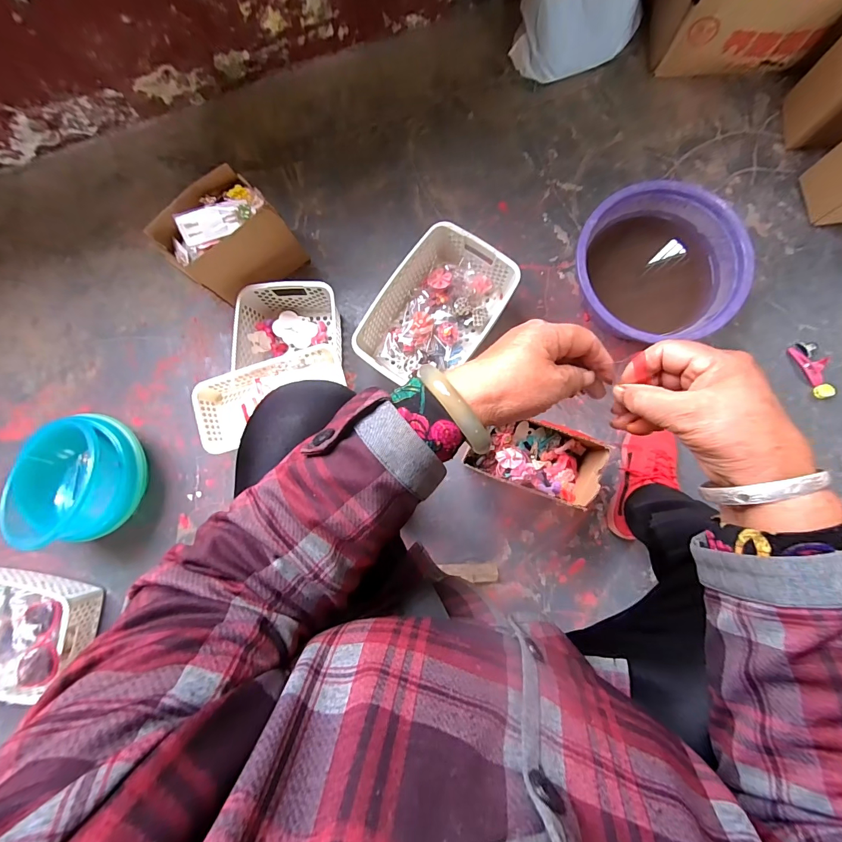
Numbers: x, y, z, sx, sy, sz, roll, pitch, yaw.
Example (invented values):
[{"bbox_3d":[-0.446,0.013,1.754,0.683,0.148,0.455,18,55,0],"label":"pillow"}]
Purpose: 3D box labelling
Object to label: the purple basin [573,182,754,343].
[{"bbox_3d":[0.426,-0.279,0.719,0.282,0.117,0.279,0,84,3],"label":"purple basin"}]

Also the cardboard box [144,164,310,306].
[{"bbox_3d":[-0.355,-0.331,0.732,0.201,0.176,0.144,-39,84,-1],"label":"cardboard box"}]

